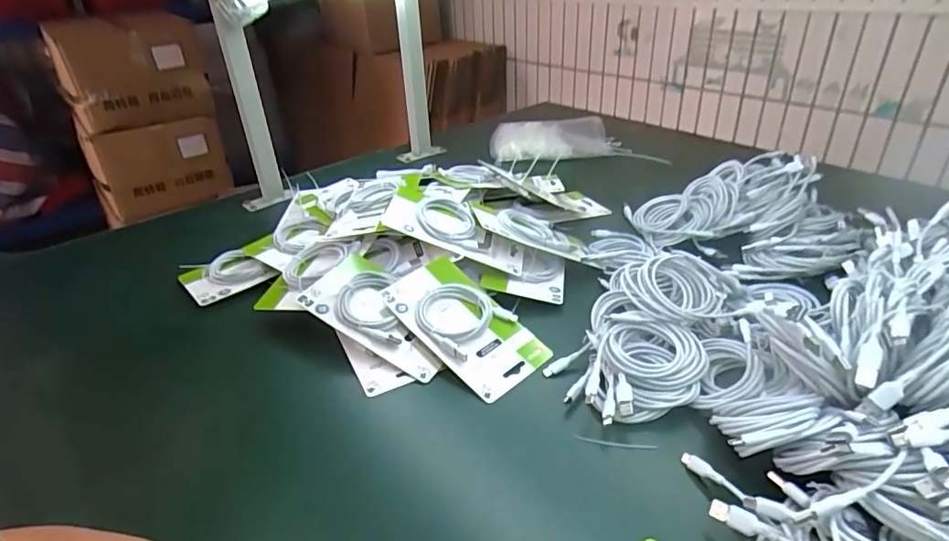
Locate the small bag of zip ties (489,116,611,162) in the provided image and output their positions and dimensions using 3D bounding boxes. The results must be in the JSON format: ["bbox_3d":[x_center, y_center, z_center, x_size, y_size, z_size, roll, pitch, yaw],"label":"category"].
[{"bbox_3d":[0.153,-0.259,1.108,0.238,0.052,0.166,-1,32,5],"label":"small bag of zip ties"}]

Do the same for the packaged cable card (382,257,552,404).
[{"bbox_3d":[-0.011,0.057,0.601,0.184,0.018,0.101,39,56,22],"label":"packaged cable card"}]

